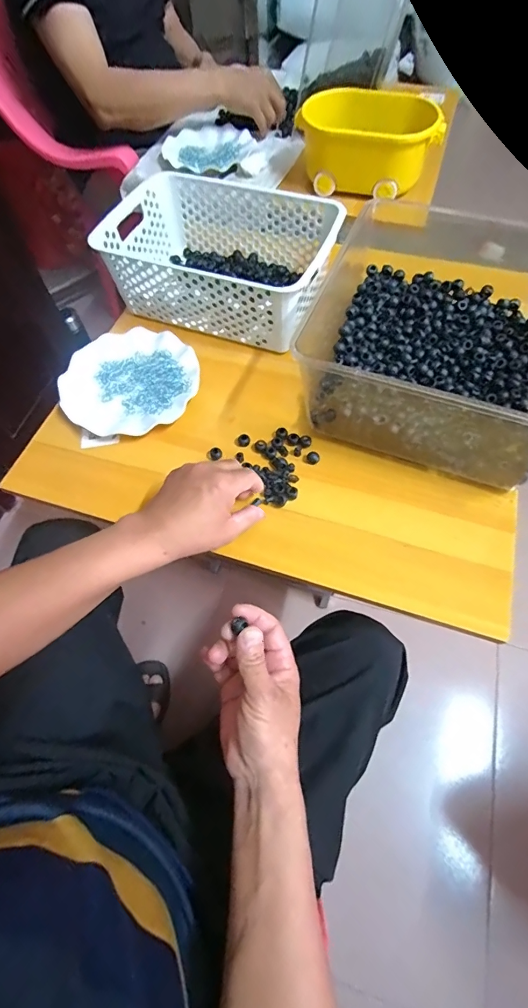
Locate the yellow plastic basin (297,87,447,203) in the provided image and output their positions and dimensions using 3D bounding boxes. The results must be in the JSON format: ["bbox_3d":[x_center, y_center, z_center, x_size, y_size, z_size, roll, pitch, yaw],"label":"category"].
[{"bbox_3d":[0.183,-0.644,0.754,0.250,0.100,0.145,15,64,10],"label":"yellow plastic basin"}]

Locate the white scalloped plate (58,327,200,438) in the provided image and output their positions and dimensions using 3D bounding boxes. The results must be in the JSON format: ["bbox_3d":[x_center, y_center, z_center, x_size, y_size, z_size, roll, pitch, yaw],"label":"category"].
[{"bbox_3d":[-0.182,-0.166,0.576,0.179,0.026,0.170,-1,62,2],"label":"white scalloped plate"}]

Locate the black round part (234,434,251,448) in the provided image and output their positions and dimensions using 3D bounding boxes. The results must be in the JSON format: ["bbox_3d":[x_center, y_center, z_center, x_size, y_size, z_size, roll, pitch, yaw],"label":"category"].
[{"bbox_3d":[-0.028,-0.079,0.534,0.020,0.016,0.012,2,62,3],"label":"black round part"}]

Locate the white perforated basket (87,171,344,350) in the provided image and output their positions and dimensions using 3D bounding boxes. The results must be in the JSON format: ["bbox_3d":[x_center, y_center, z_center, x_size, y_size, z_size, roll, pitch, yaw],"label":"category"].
[{"bbox_3d":[-0.058,-0.357,0.620,0.305,0.114,0.206,18,64,11],"label":"white perforated basket"}]

